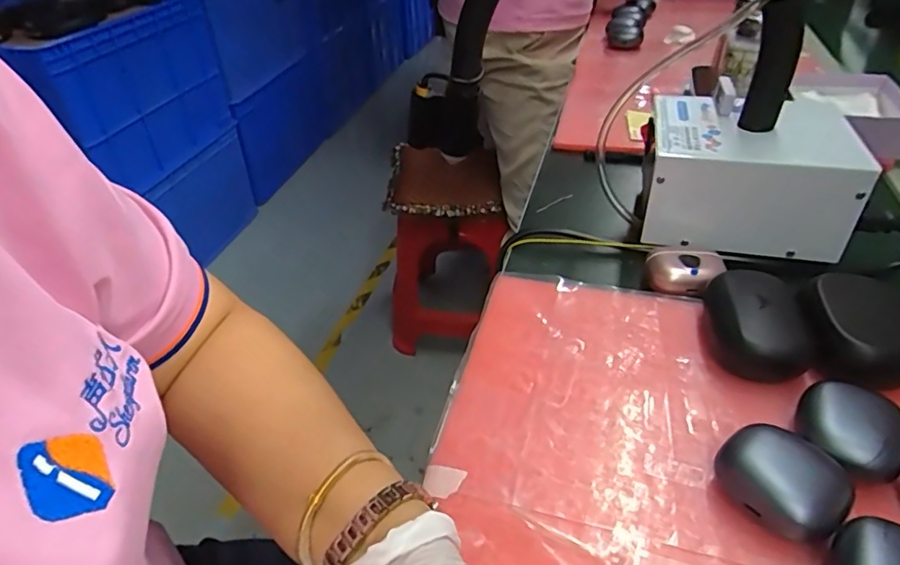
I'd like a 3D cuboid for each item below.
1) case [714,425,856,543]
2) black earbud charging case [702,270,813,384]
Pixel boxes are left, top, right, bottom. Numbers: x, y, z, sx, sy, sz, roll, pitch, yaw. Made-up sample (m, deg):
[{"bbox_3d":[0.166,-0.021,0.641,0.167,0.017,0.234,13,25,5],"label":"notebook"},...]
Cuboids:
[{"bbox_3d":[0.168,0.103,0.280,0.047,0.027,0.054,-24,43,-24],"label":"case"},{"bbox_3d":[0.203,0.025,0.370,0.057,0.036,0.081,6,39,13],"label":"black earbud charging case"}]

